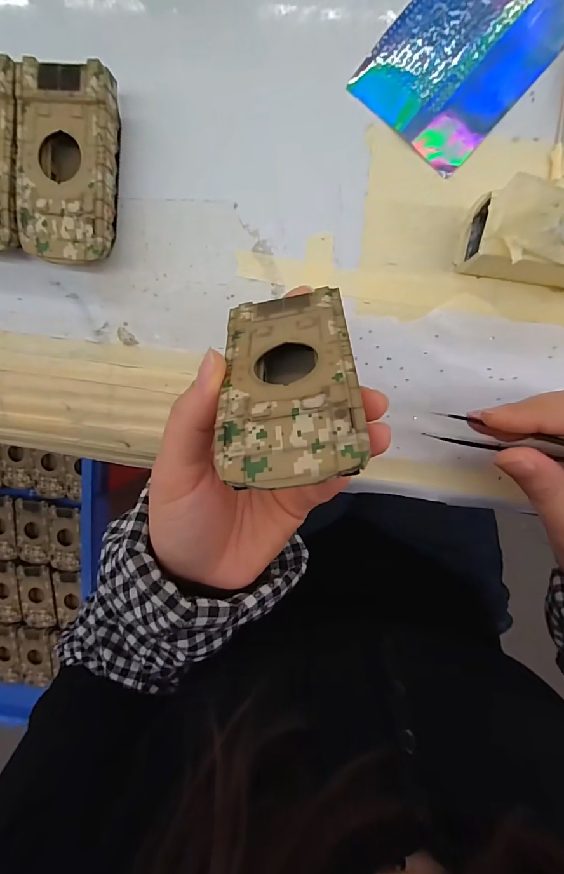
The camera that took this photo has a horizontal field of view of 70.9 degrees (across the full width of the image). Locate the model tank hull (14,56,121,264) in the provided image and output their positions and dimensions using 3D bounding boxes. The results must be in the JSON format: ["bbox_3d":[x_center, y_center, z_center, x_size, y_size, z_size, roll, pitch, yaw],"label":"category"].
[{"bbox_3d":[-0.118,-0.149,0.225,0.051,0.025,0.095,7,98,5],"label":"model tank hull"}]

